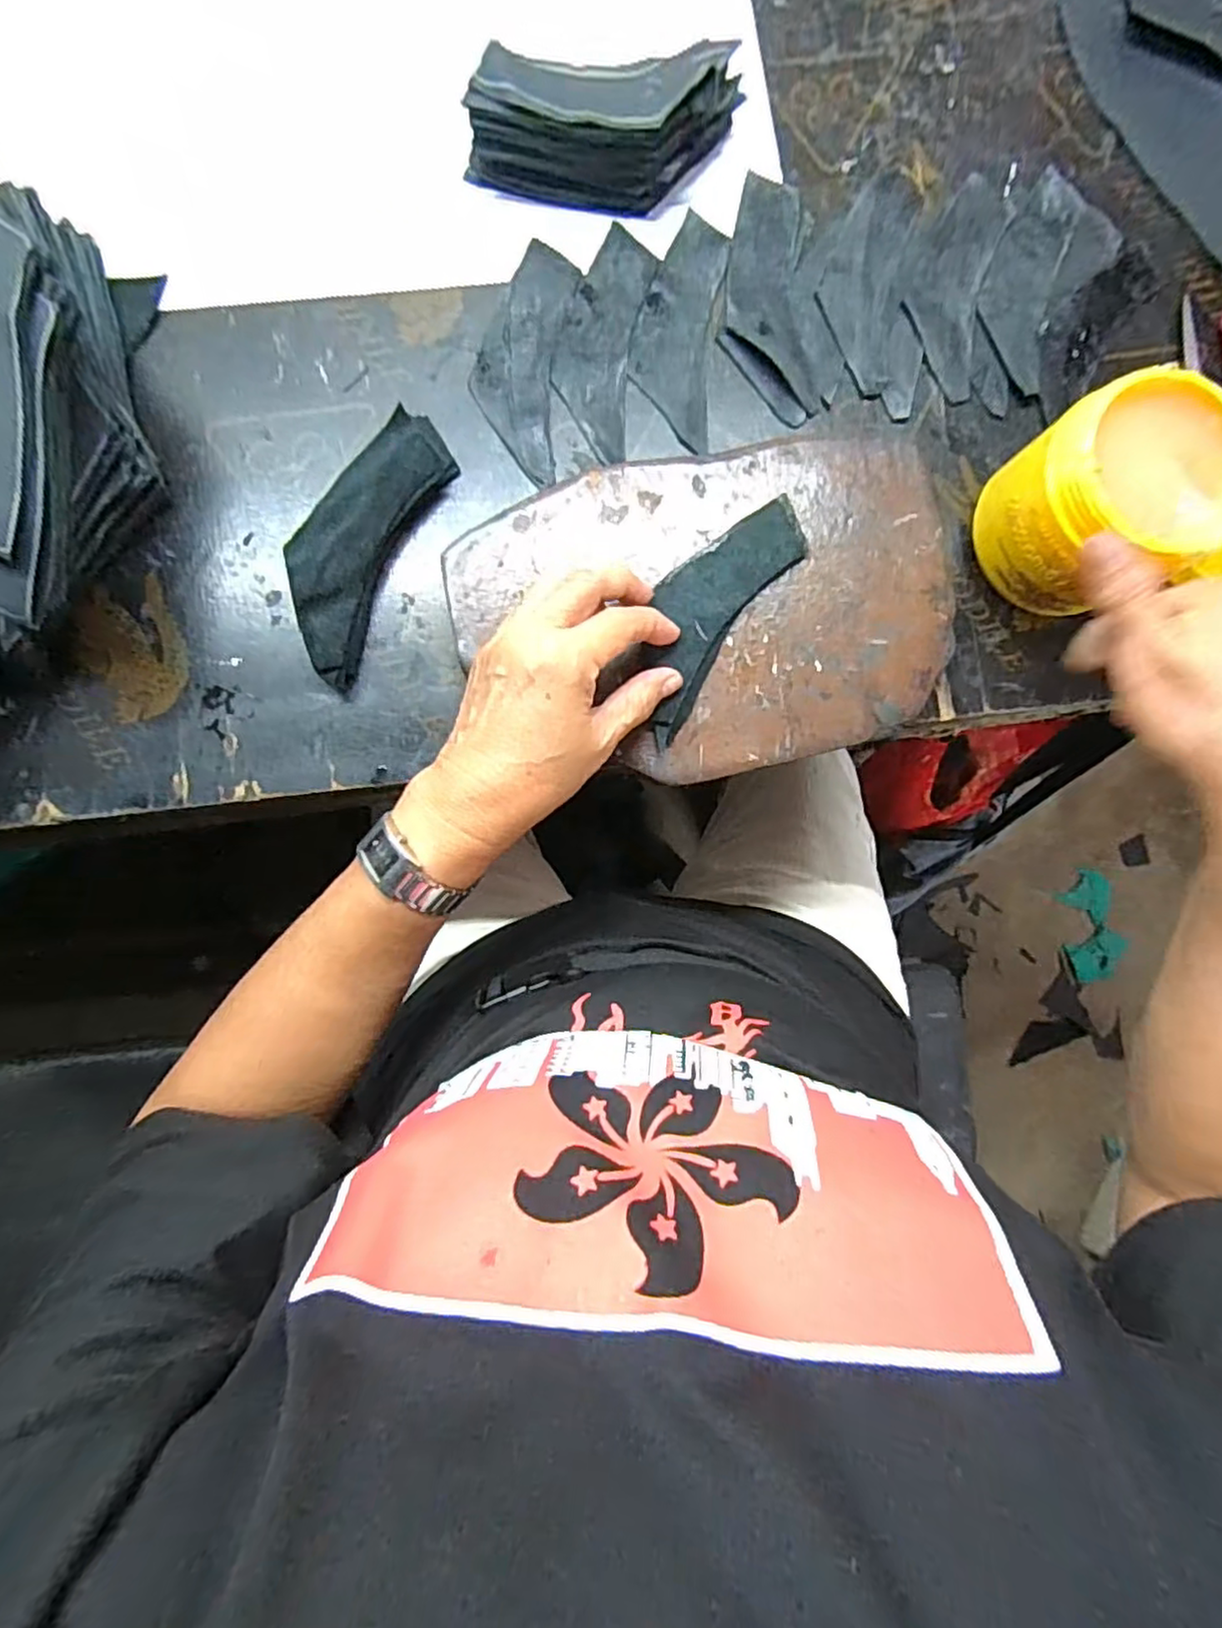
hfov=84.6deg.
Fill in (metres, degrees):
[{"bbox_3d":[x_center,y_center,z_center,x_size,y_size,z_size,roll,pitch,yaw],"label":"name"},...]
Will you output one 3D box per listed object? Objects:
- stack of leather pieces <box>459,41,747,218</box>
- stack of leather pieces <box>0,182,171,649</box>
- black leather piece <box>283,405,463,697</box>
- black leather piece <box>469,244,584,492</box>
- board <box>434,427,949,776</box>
[{"bbox_3d":[-0.001,-0.368,0.364,0.149,0.050,0.052,-8,89,-6],"label":"stack of leather pieces"},{"bbox_3d":[-0.270,-0.190,0.310,0.072,0.091,0.213,-3,89,-5],"label":"stack of leather pieces"},{"bbox_3d":[-0.133,-0.144,0.356,0.049,0.020,0.146,25,86,-4],"label":"black leather piece"},{"bbox_3d":[-0.050,-0.255,0.378,0.049,0.004,0.133,7,88,-5],"label":"black leather piece"},{"bbox_3d":[0.056,-0.109,0.361,0.269,0.009,0.169,-11,90,-6],"label":"board"}]

